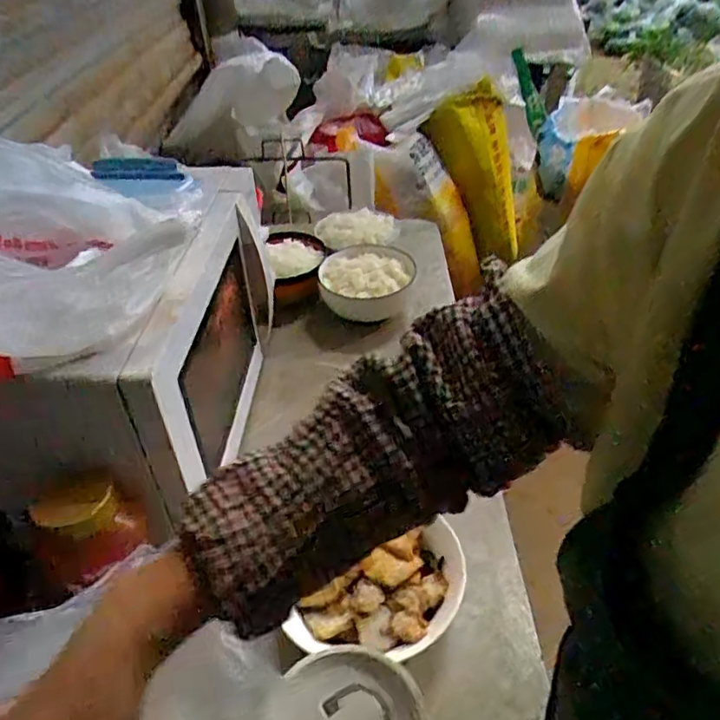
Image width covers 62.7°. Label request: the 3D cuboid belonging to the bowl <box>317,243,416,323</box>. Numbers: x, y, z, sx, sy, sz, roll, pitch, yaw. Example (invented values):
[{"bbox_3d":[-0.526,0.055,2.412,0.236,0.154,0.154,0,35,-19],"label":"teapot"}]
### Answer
[{"bbox_3d":[0.011,-0.130,0.962,0.148,0.068,0.135,1,39,5],"label":"bowl"}]

